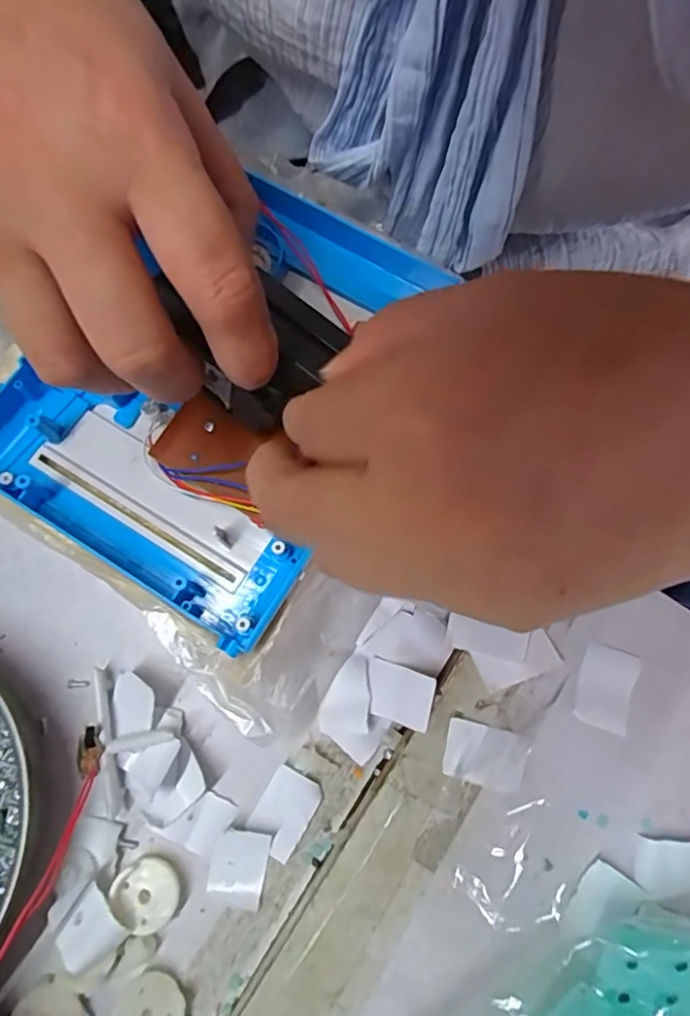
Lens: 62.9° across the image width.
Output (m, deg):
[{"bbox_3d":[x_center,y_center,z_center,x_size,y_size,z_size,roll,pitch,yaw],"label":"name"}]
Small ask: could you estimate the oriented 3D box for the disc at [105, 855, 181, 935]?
[{"bbox_3d":[-0.071,0.137,0.200,0.021,0.004,0.023,3,67,-7],"label":"disc"}]

